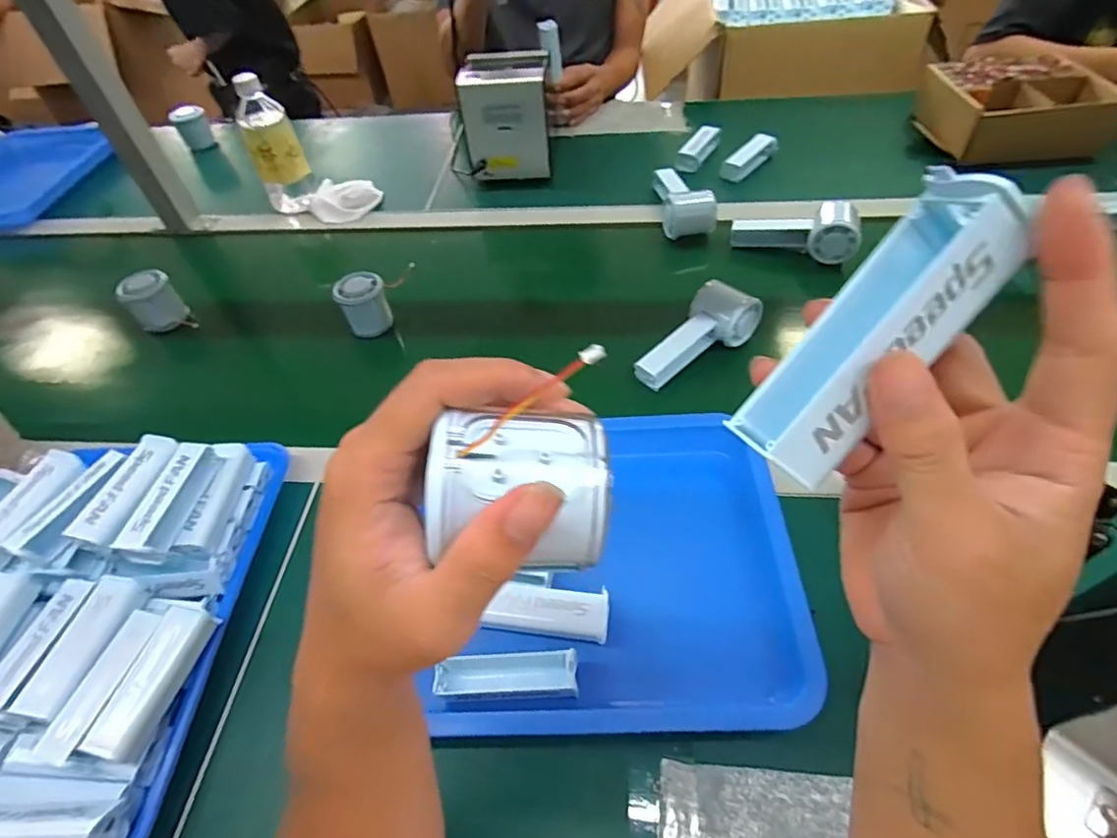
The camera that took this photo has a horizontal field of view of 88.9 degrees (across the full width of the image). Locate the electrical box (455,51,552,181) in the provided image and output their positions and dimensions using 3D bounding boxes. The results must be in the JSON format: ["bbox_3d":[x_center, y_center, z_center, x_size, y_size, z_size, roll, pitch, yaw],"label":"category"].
[{"bbox_3d":[-0.076,-0.459,0.876,0.125,0.143,0.117,-2,50,3],"label":"electrical box"}]

